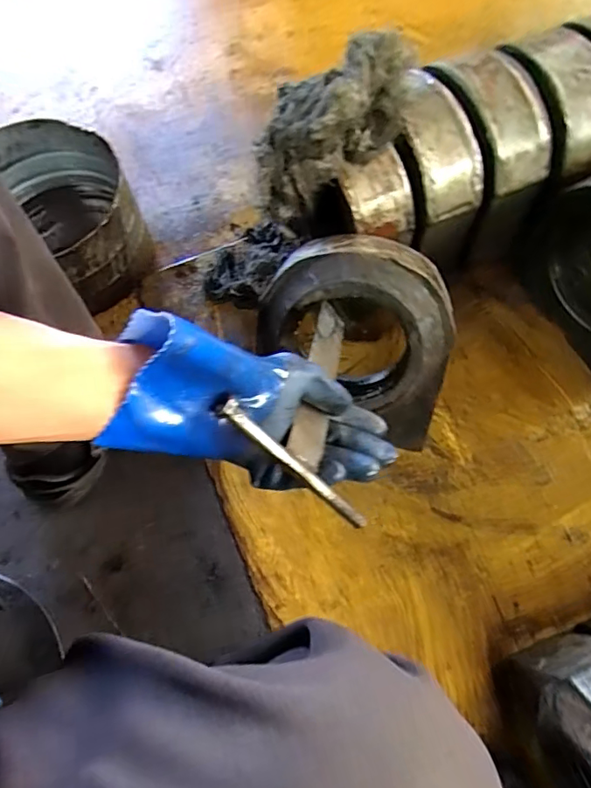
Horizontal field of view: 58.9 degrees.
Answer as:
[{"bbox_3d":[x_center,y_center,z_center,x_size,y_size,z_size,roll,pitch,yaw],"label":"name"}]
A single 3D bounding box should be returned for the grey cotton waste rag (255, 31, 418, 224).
[{"bbox_3d":[0.028,-0.309,0.607,0.235,0.090,0.116,-34,68,35],"label":"grey cotton waste rag"}]

